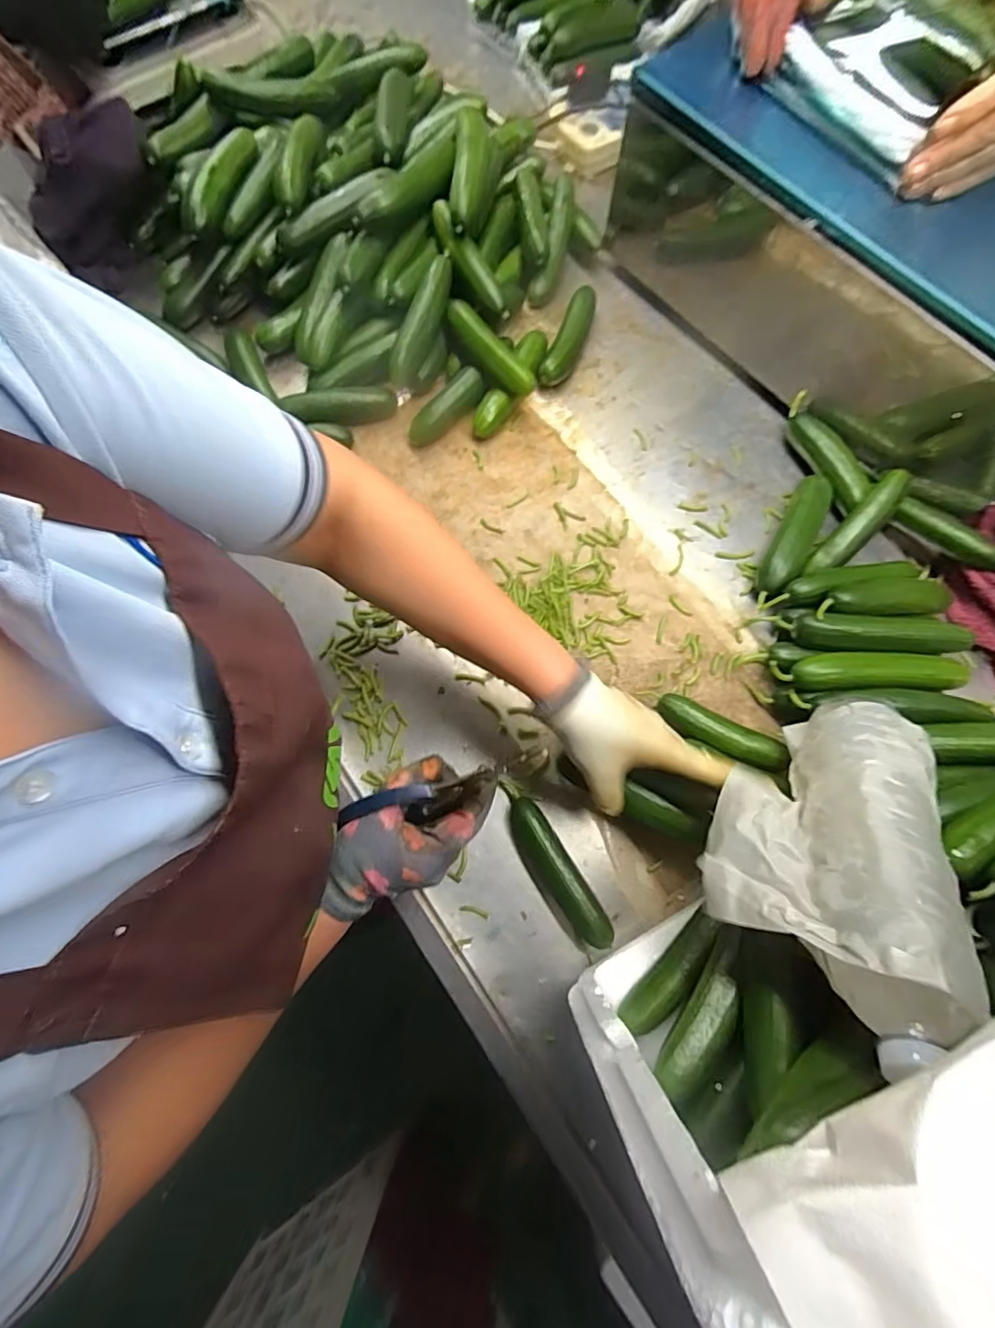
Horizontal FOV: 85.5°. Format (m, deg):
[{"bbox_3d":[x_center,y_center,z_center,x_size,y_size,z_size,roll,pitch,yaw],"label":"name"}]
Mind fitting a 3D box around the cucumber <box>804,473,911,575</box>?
[{"bbox_3d":[0.337,-0.128,0.502,0.030,0.025,0.124,43,94,11],"label":"cucumber"}]

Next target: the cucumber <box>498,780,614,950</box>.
[{"bbox_3d":[0.044,0.161,0.443,0.034,0.026,0.144,-34,76,-9],"label":"cucumber"}]

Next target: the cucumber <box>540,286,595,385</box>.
[{"bbox_3d":[0.080,-0.356,0.593,0.030,0.030,0.133,20,75,6],"label":"cucumber"}]

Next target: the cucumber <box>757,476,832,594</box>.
[{"bbox_3d":[0.289,-0.125,0.528,0.028,0.043,0.137,28,76,8],"label":"cucumber"}]

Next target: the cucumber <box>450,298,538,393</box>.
[{"bbox_3d":[-0.009,-0.317,0.543,0.027,0.025,0.120,-39,77,-10],"label":"cucumber"}]

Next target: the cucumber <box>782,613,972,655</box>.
[{"bbox_3d":[0.320,-0.024,0.457,0.137,0.028,0.031,6,74,2],"label":"cucumber"}]

